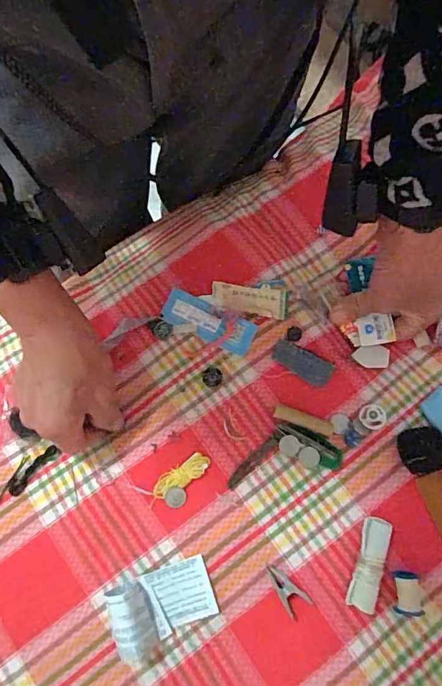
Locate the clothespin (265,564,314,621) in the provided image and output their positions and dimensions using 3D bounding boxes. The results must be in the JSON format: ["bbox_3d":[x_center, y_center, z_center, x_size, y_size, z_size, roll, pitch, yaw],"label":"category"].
[{"bbox_3d":[0.054,0.205,0.364,0.021,0.013,0.044,-38,77,-10],"label":"clothespin"}]

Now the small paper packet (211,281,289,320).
[{"bbox_3d":[0.027,-0.043,0.423,0.072,0.008,0.028,10,94,8],"label":"small paper packet"}]

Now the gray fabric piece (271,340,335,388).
[{"bbox_3d":[0.078,0.020,0.422,0.059,0.004,0.027,25,70,-3],"label":"gray fabric piece"}]

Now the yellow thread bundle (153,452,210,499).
[{"bbox_3d":[-0.035,0.117,0.388,0.054,0.005,0.019,-33,75,-8],"label":"yellow thread bundle"}]

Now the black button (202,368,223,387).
[{"bbox_3d":[-0.008,0.032,0.411,0.018,0.004,0.018,0,74,2],"label":"black button"}]

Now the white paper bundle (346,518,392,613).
[{"bbox_3d":[0.123,0.182,0.364,0.022,0.014,0.070,20,75,7],"label":"white paper bundle"}]

